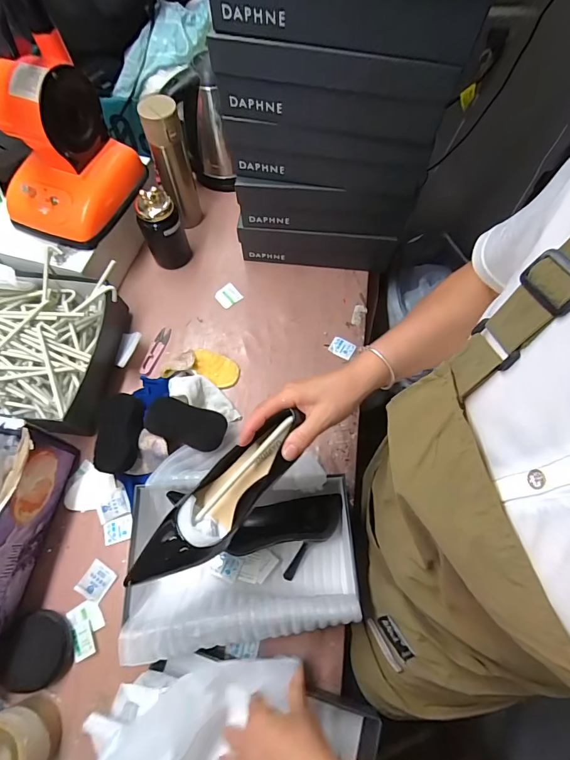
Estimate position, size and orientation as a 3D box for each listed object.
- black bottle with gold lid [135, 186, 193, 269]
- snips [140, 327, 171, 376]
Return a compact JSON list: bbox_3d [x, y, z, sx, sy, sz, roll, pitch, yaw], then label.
[{"bbox_3d":[-0.236,-0.288,0.739,0.079,0.161,0.066,-19,69,-8],"label":"black bottle with gold lid"},{"bbox_3d":[-0.245,-0.054,0.723,0.027,0.011,0.105,14,68,5],"label":"snips"}]

